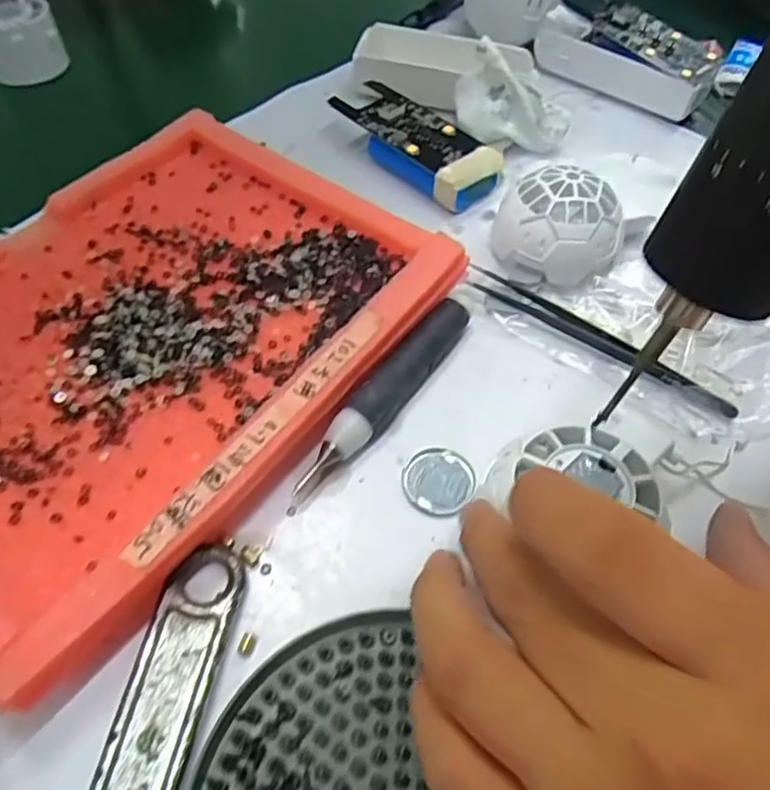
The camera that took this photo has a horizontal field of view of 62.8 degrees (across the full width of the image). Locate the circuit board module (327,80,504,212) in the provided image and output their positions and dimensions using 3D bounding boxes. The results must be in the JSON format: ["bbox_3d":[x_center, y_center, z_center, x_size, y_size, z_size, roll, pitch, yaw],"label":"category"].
[{"bbox_3d":[0.017,-0.141,0.352,0.040,0.023,0.104,-36,63,-24],"label":"circuit board module"}]

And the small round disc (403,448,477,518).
[{"bbox_3d":[0.020,0.033,0.243,0.027,0.004,0.027,1,55,-2],"label":"small round disc"}]

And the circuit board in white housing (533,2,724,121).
[{"bbox_3d":[0.154,-0.216,0.400,0.112,0.040,0.044,35,60,20],"label":"circuit board in white housing"}]

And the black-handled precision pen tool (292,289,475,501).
[{"bbox_3d":[0.007,-0.007,0.262,0.017,0.021,0.126,29,58,17],"label":"black-handled precision pen tool"}]

